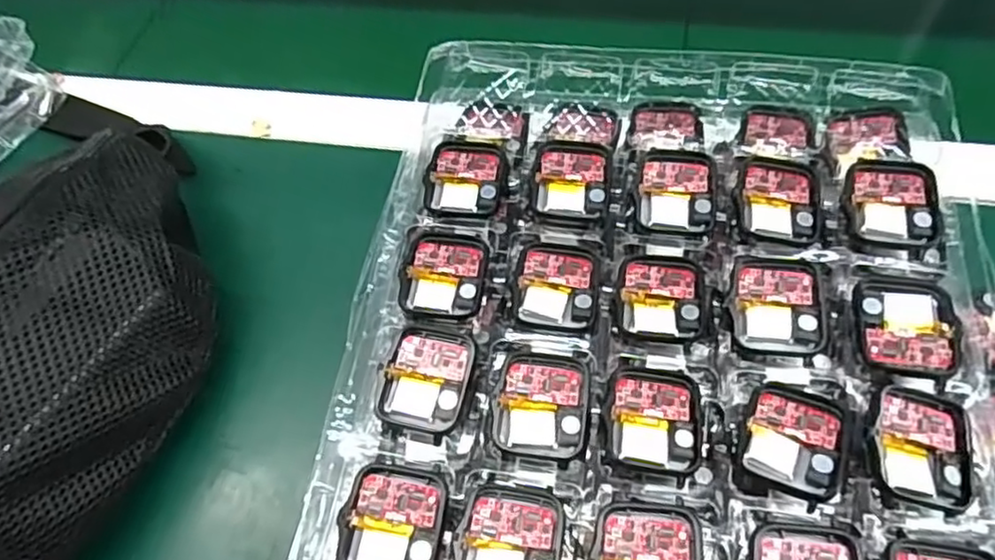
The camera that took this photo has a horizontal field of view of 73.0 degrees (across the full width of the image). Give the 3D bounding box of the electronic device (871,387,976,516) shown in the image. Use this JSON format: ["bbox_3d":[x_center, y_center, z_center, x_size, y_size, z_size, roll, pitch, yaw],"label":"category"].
[{"bbox_3d":[0.161,0.062,0.255,0.038,0.012,0.042,11,62,12],"label":"electronic device"}]

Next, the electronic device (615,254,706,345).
[{"bbox_3d":[0.072,0.007,0.295,0.037,0.004,0.041,6,61,9],"label":"electronic device"}]

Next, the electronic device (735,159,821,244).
[{"bbox_3d":[0.131,-0.038,0.312,0.038,0.010,0.039,9,62,10],"label":"electronic device"}]

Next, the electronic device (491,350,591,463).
[{"bbox_3d":[0.018,0.050,0.274,0.037,0.005,0.043,7,61,9],"label":"electronic device"}]

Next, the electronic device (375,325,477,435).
[{"bbox_3d":[-0.029,0.041,0.281,0.035,0.009,0.041,10,62,11],"label":"electronic device"}]

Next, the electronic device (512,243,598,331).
[{"bbox_3d":[0.027,0.002,0.303,0.036,0.005,0.041,4,61,8],"label":"electronic device"}]

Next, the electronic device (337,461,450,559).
[{"bbox_3d":[-0.039,0.094,0.254,0.037,0.012,0.044,7,61,10],"label":"electronic device"}]

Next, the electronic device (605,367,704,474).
[{"bbox_3d":[0.062,0.055,0.268,0.037,0.004,0.041,5,61,8],"label":"electronic device"}]

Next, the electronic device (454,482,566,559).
[{"bbox_3d":[0.005,0.097,0.245,0.037,0.006,0.044,10,62,11],"label":"electronic device"}]

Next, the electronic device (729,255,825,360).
[{"bbox_3d":[0.120,0.011,0.286,0.037,0.011,0.040,6,61,9],"label":"electronic device"}]

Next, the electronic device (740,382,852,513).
[{"bbox_3d":[0.115,0.060,0.259,0.035,0.012,0.045,21,64,16],"label":"electronic device"}]

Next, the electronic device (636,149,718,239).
[{"bbox_3d":[0.085,-0.042,0.320,0.036,0.011,0.040,10,63,7],"label":"electronic device"}]

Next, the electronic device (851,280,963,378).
[{"bbox_3d":[0.166,0.019,0.274,0.038,0.007,0.039,8,61,10],"label":"electronic device"}]

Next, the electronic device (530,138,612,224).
[{"bbox_3d":[0.036,-0.049,0.326,0.036,0.009,0.041,5,61,9],"label":"electronic device"}]

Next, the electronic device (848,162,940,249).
[{"bbox_3d":[0.176,-0.035,0.301,0.037,0.010,0.040,2,61,7],"label":"electronic device"}]

